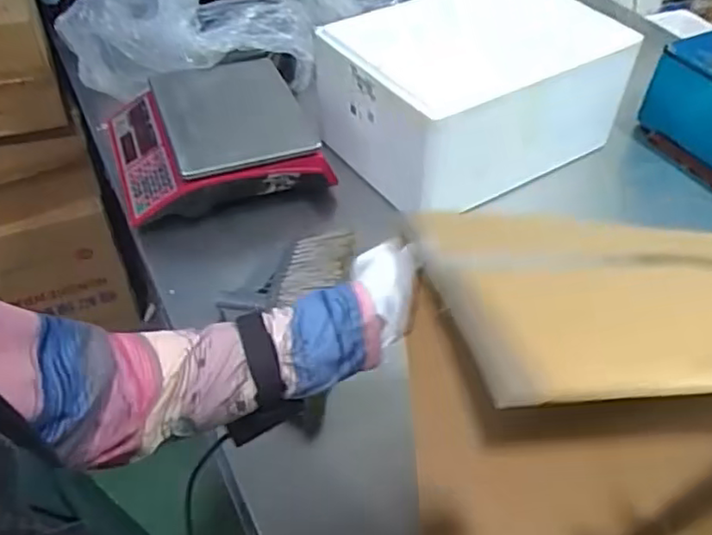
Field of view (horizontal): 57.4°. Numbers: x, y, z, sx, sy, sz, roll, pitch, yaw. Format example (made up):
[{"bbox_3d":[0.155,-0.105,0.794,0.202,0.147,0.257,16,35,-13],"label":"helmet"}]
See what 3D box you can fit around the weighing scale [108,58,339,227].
[{"bbox_3d":[-0.238,-0.215,1.093,0.330,0.098,0.292,-13,47,-13],"label":"weighing scale"}]

